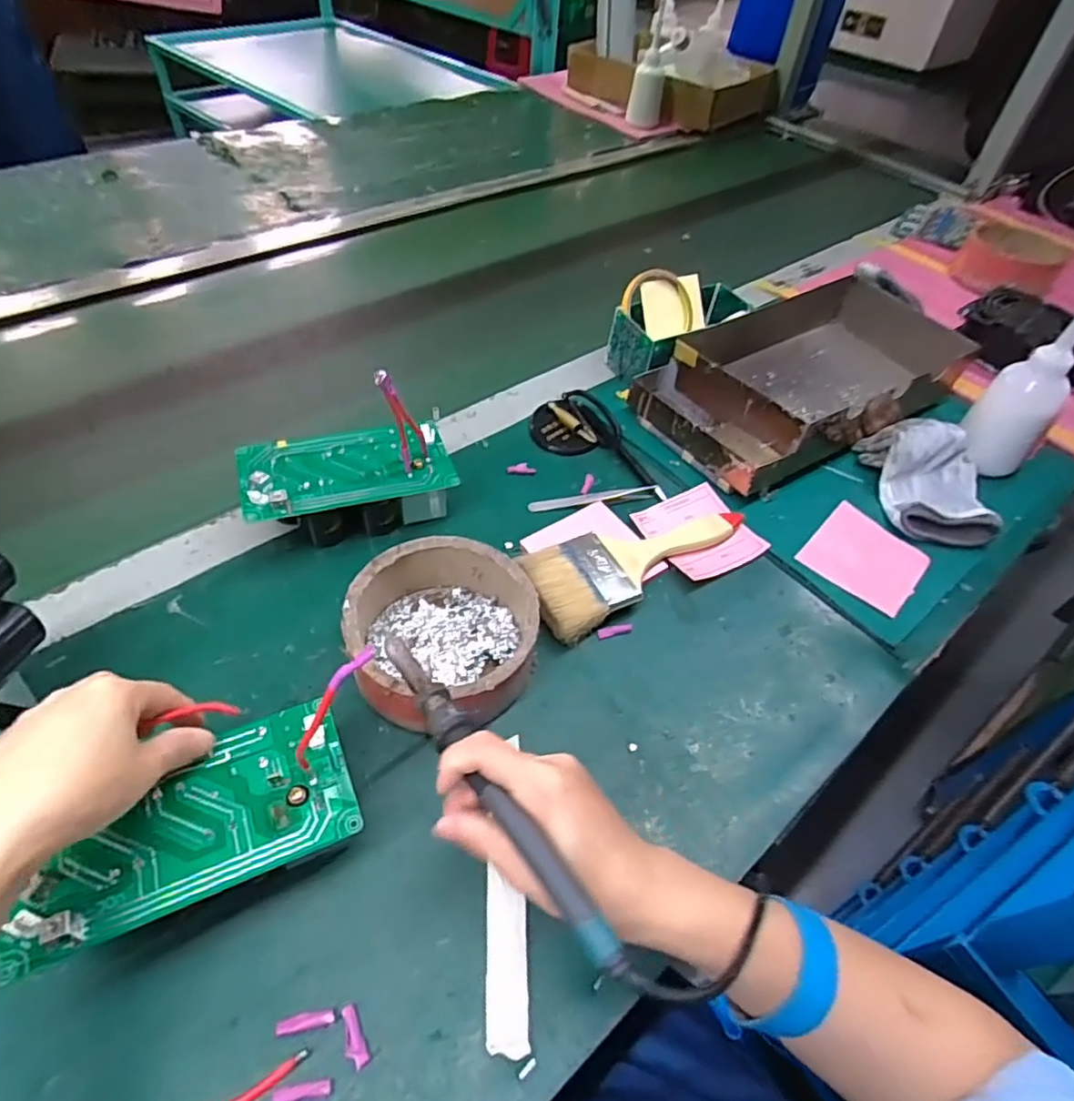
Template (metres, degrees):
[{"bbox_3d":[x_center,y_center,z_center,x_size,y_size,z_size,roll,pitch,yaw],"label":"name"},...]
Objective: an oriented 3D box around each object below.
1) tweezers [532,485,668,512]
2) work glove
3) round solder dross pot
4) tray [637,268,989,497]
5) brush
[{"bbox_3d":[0.054,-0.048,0.546,0.120,0.008,0.019,-7,50,-11],"label":"tweezers"},{"bbox_3d":[0.361,-0.072,0.569,0.094,0.048,0.145,-1,49,-6],"label":"work glove"},{"bbox_3d":[-0.062,0.054,0.422,0.120,0.055,0.118,3,49,-3],"label":"round solder dross pot"},{"bbox_3d":[0.280,-0.181,0.640,0.351,0.071,0.169,-25,56,-25],"label":"tray"},{"bbox_3d":[0.075,0.002,0.496,0.190,0.026,0.072,-28,57,-26],"label":"brush"}]

